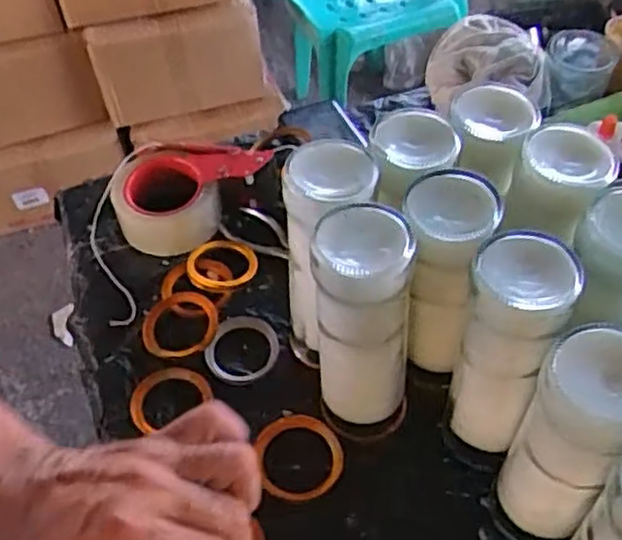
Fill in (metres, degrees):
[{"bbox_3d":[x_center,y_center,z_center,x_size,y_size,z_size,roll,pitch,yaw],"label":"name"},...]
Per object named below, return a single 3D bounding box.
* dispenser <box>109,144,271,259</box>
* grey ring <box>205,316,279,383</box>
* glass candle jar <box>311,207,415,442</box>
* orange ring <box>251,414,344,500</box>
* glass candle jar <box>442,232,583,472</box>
[{"bbox_3d":[-0.130,-0.086,0.761,0.159,0.055,0.103,-32,56,-21],"label":"dispenser"},{"bbox_3d":[-0.061,0.072,0.659,0.060,0.011,0.067,12,53,12],"label":"grey ring"},{"bbox_3d":[0.039,0.045,0.545,0.069,0.206,0.072,-1,51,2],"label":"glass candle jar"},{"bbox_3d":[-0.007,0.152,0.590,0.066,0.011,0.072,-1,51,2],"label":"orange ring"},{"bbox_3d":[0.139,0.065,0.530,0.069,0.192,0.078,20,55,18],"label":"glass candle jar"}]

